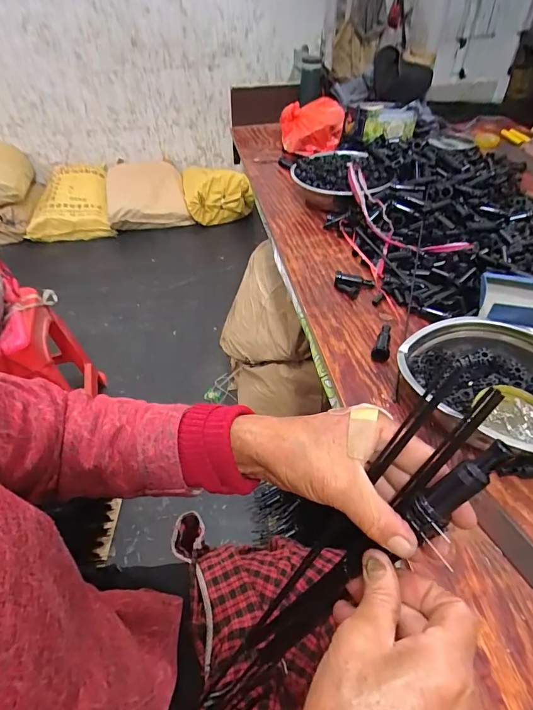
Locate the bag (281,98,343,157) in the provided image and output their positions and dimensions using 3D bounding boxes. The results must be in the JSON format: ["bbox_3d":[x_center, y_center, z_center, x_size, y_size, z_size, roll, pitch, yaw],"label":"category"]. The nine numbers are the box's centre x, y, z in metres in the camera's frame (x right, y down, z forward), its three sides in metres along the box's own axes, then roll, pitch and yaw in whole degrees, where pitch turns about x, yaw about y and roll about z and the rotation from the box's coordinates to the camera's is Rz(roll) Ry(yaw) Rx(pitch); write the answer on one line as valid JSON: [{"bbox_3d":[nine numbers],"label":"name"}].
[{"bbox_3d":[0.121,-0.641,1.102,0.160,0.113,0.276,0,46,2],"label":"bag"}]

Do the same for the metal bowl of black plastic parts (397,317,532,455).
[{"bbox_3d":[0.284,0.037,0.465,0.168,0.067,0.206,-22,49,-18],"label":"metal bowl of black plastic parts"}]

